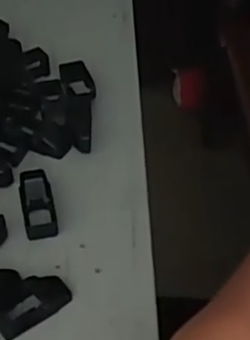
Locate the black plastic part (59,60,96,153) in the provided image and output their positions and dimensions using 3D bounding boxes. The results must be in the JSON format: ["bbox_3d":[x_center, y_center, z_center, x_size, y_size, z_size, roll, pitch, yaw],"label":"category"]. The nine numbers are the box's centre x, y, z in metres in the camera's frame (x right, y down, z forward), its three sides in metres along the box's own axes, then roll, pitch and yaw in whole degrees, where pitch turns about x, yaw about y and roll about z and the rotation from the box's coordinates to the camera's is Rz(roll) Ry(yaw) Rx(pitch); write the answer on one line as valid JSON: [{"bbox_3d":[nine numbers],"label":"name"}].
[{"bbox_3d":[-0.036,-0.054,0.516,0.027,0.012,0.094,-5,46,-6],"label":"black plastic part"}]

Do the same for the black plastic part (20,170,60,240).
[{"bbox_3d":[-0.060,0.023,0.442,0.023,0.016,0.051,-10,47,-10],"label":"black plastic part"}]

